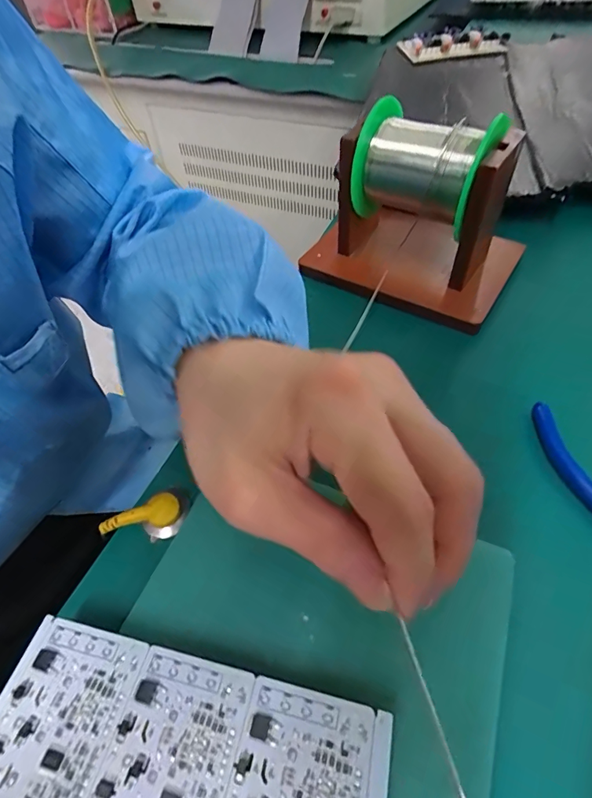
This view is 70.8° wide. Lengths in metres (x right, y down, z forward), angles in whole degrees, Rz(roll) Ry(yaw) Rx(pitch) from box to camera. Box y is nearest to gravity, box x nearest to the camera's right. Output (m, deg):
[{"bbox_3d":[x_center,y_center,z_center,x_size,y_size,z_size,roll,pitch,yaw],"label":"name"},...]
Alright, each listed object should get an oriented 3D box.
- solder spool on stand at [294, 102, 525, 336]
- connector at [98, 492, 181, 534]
[{"bbox_3d":[0.080,-0.127,0.282,0.136,0.100,0.098,27,59,23],"label":"solder spool on stand"},{"bbox_3d":[-0.073,0.060,0.203,0.037,0.007,0.018,-28,83,-6],"label":"connector"}]

